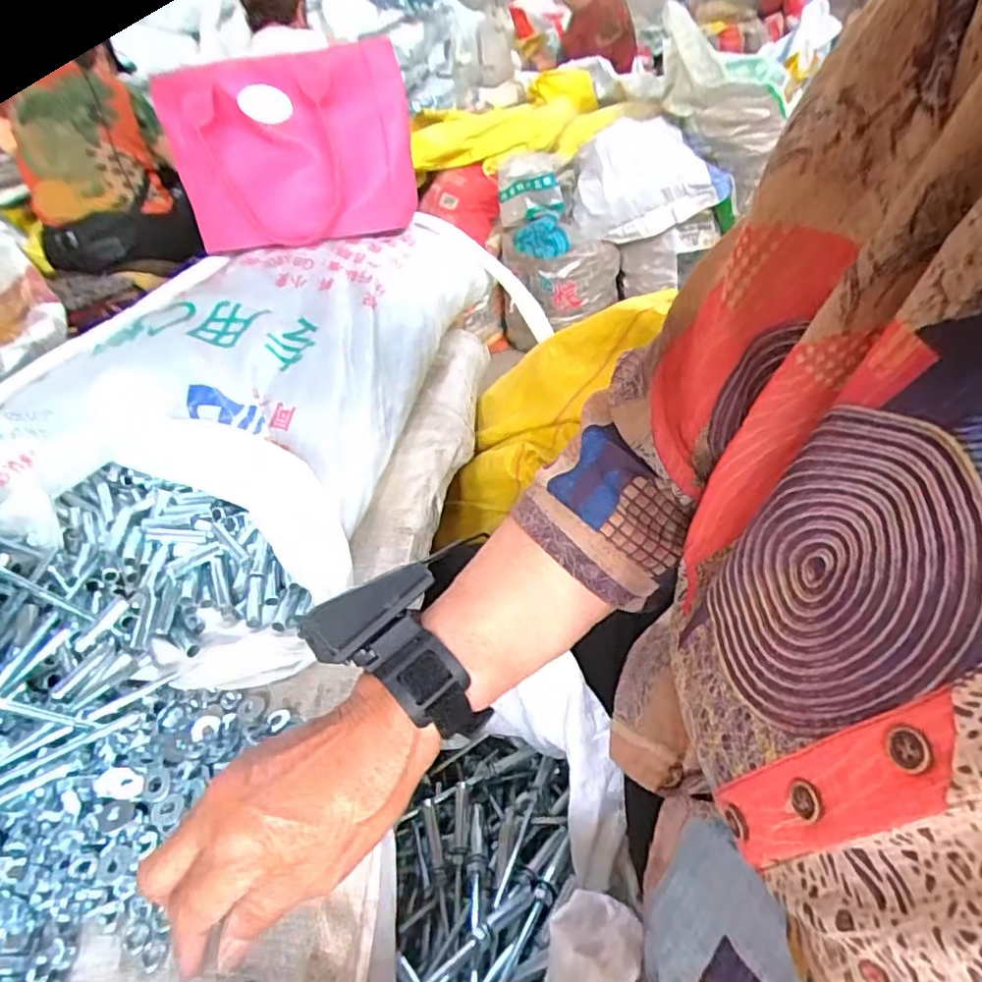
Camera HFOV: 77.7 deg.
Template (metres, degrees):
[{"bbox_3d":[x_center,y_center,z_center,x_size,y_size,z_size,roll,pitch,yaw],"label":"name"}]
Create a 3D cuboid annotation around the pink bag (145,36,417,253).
[{"bbox_3d":[-0.216,-0.364,0.675,0.255,0.197,0.101,-15,40,-7],"label":"pink bag"}]

